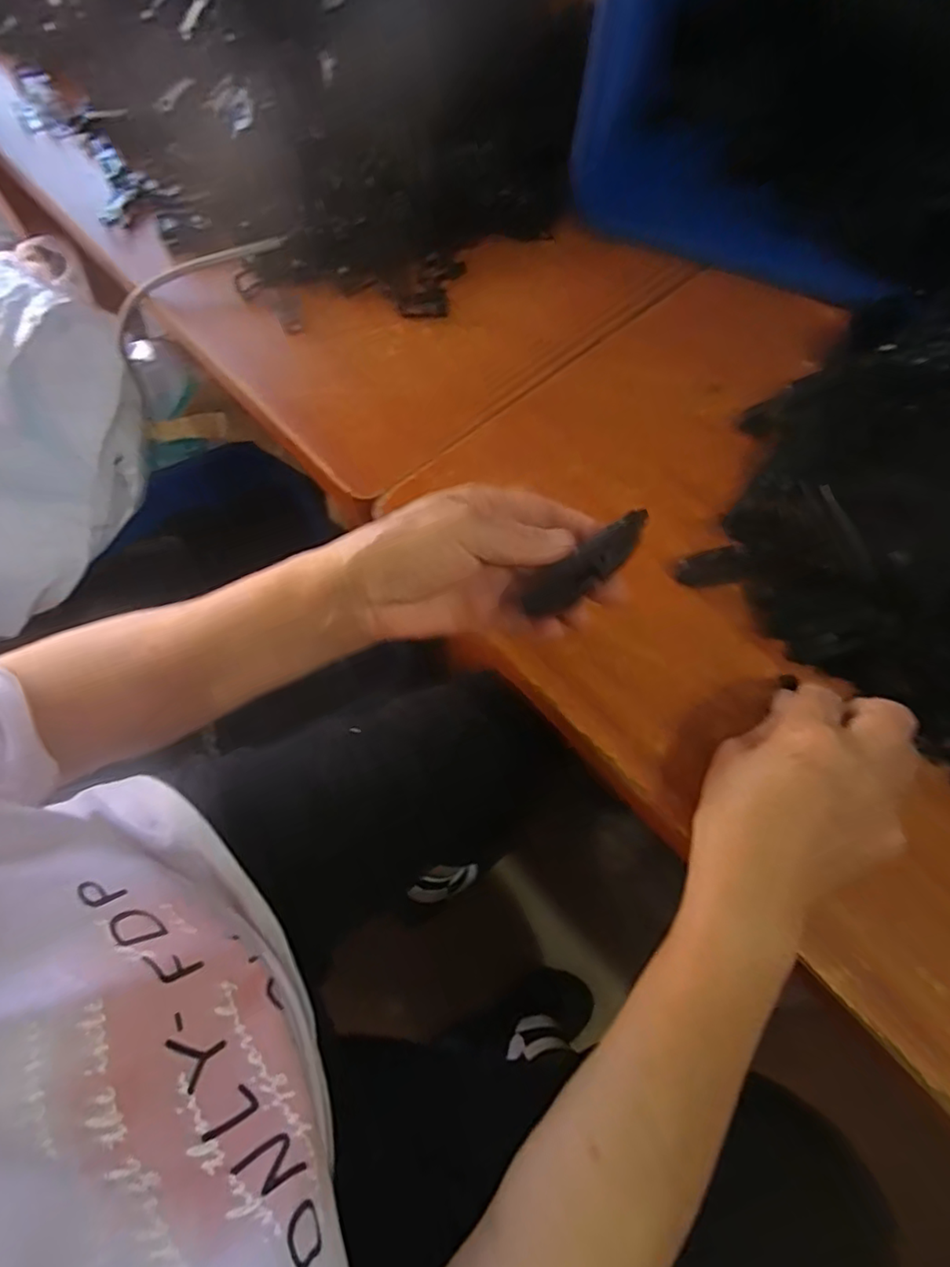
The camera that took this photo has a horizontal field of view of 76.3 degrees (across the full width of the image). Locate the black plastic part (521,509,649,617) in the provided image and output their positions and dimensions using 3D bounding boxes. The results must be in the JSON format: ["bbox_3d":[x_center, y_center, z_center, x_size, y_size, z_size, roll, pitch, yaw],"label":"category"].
[{"bbox_3d":[0.060,-0.037,0.321,0.076,0.011,0.025,-36,71,10],"label":"black plastic part"}]

